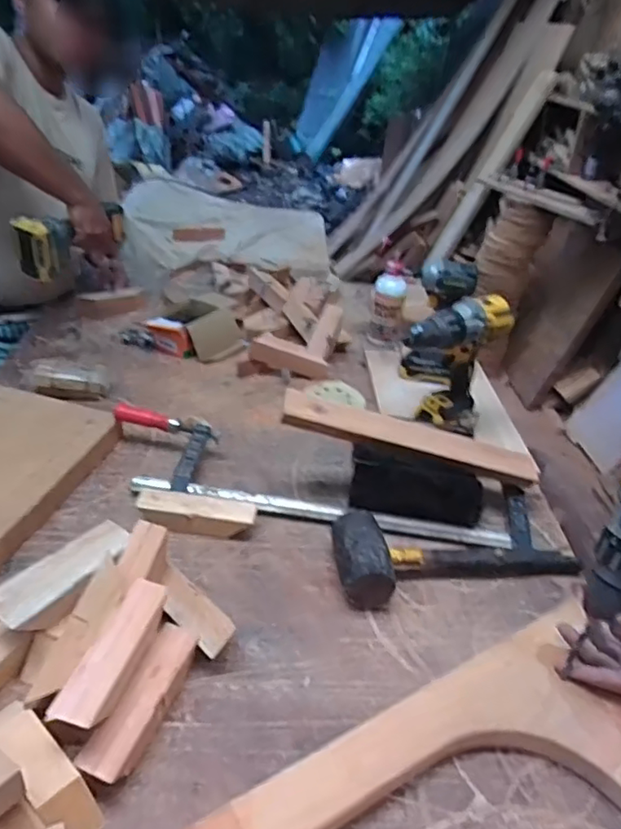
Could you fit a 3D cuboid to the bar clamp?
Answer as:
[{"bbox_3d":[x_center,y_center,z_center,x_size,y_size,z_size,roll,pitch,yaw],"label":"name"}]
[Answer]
[{"bbox_3d":[0.006,0.104,0.909,0.654,0.059,0.166,8,34,1],"label":"bar clamp"}]

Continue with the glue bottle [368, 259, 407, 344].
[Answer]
[{"bbox_3d":[0.174,-0.242,1.318,0.074,0.177,0.069,10,35,6],"label":"glue bottle"}]

